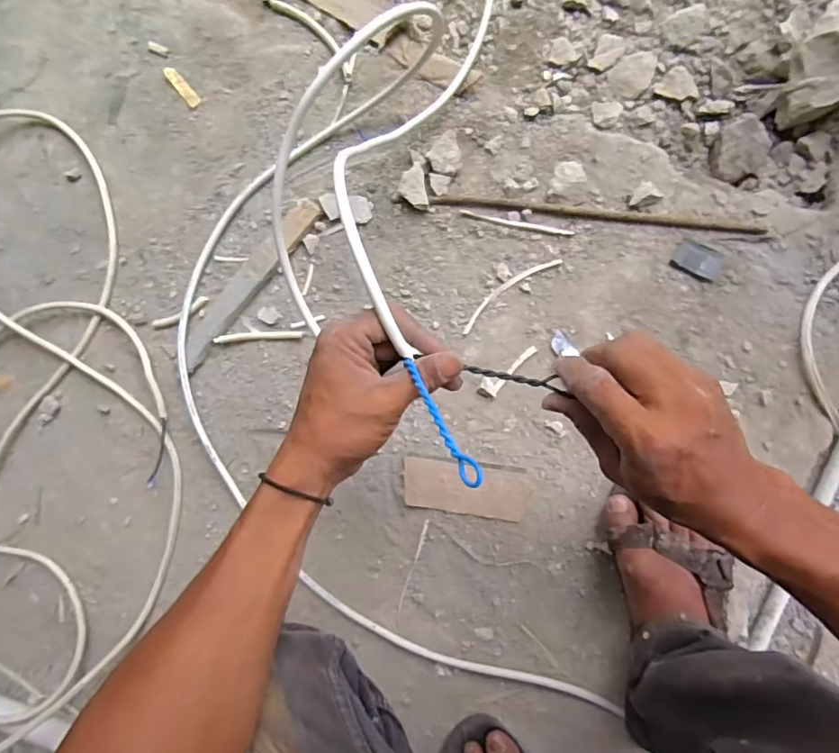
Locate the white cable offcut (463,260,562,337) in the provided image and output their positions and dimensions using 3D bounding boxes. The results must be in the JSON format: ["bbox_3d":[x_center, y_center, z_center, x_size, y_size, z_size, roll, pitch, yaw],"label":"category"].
[{"bbox_3d":[0.099,-0.096,0.585,0.132,0.005,0.022,-37,84,7],"label":"white cable offcut"}]

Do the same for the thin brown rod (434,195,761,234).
[{"bbox_3d":[0.188,-0.178,0.565,0.349,0.013,0.013,8,90,9],"label":"thin brown rod"}]

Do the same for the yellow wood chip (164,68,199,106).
[{"bbox_3d":[-0.293,-0.358,0.641,0.014,0.006,0.061,-40,83,7],"label":"yellow wood chip"}]

